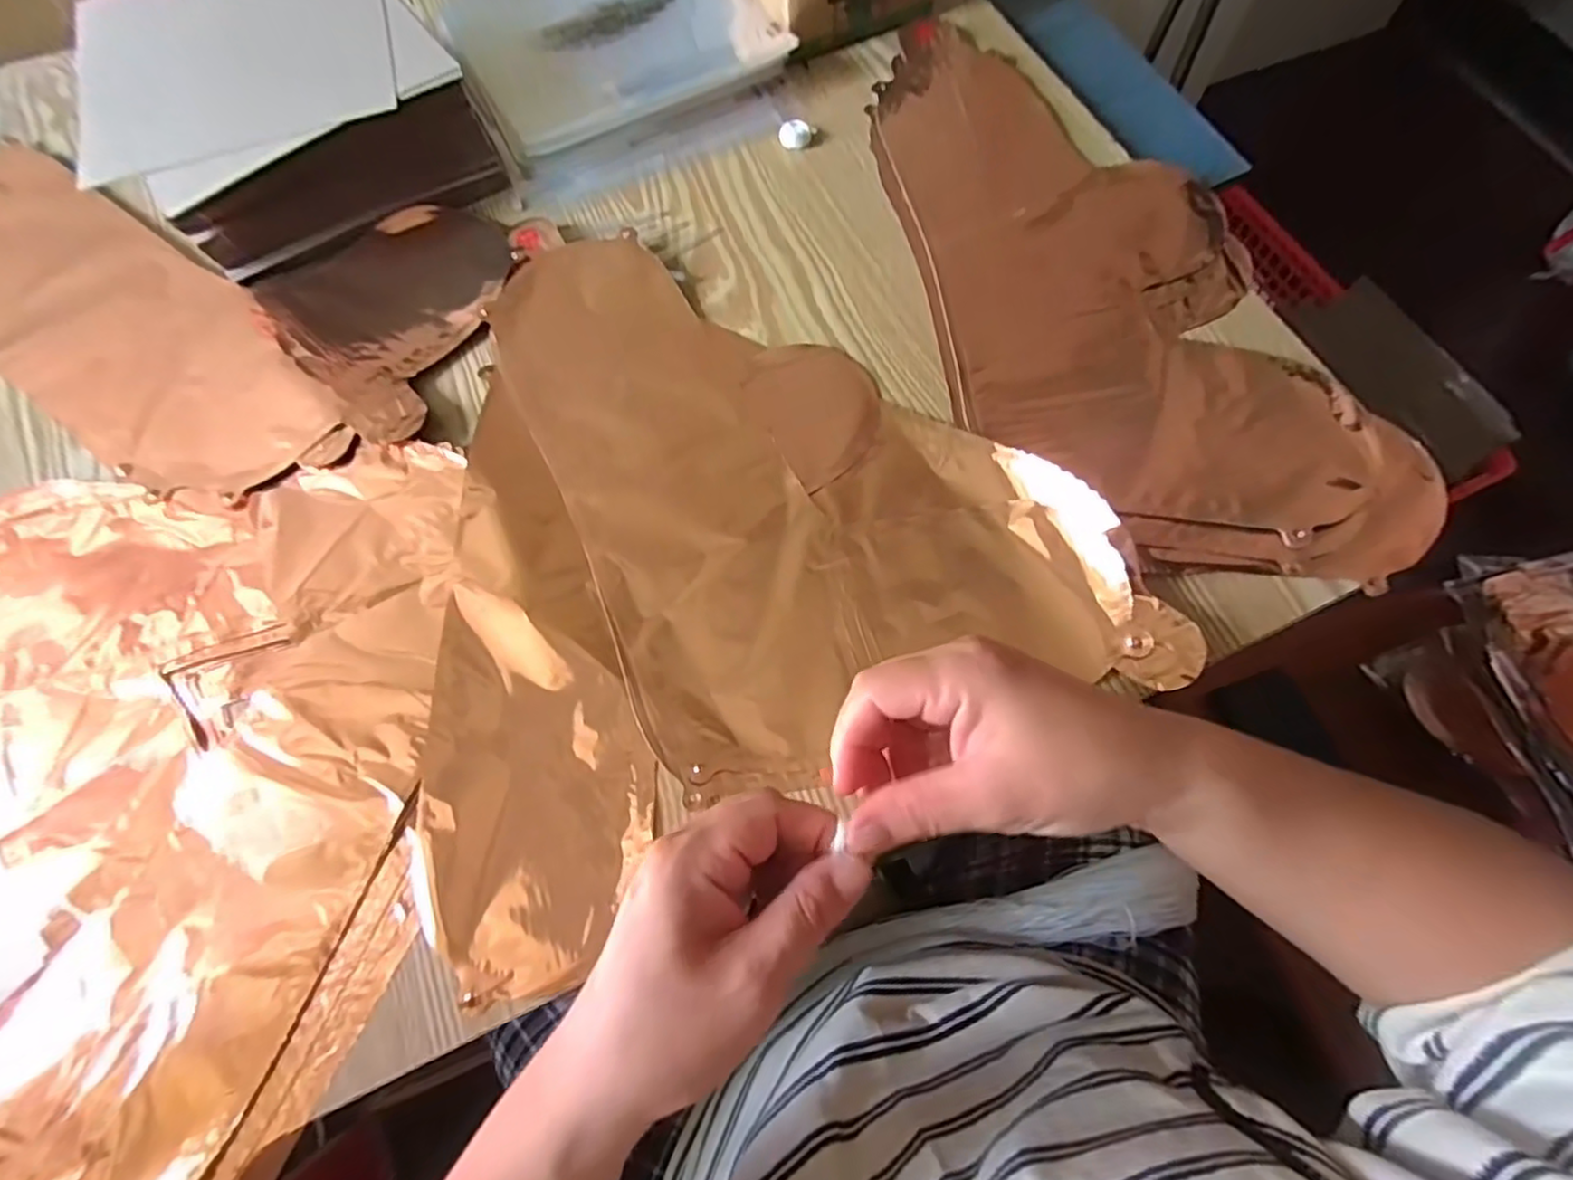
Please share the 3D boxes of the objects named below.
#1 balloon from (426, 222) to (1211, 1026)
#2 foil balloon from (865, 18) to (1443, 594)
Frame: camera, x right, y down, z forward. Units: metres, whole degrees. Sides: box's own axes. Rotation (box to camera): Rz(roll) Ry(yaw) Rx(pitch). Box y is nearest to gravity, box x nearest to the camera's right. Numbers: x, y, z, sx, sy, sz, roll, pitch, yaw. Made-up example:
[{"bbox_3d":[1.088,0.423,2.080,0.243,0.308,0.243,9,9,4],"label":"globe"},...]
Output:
[{"bbox_3d":[-0.054,-0.050,0.386,0.377,0.025,0.382,-24,71,-6],"label":"balloon"},{"bbox_3d":[0.188,-0.202,0.438,0.208,0.008,0.461,-20,70,-5],"label":"foil balloon"}]

